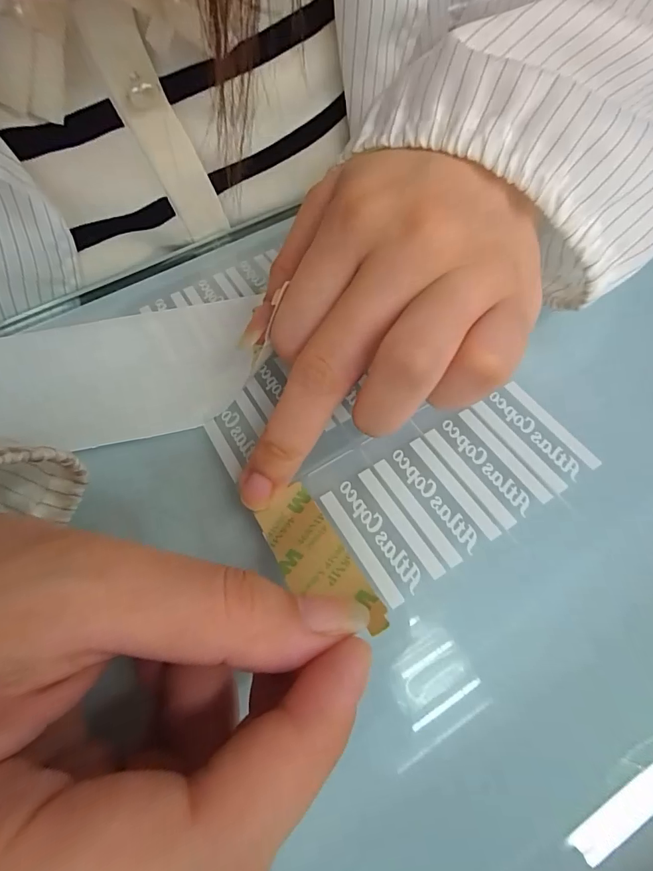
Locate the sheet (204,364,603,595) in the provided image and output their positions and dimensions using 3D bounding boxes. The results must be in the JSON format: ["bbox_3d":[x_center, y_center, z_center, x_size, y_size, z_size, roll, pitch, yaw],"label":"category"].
[{"bbox_3d":[0.045,0.014,0.141,0.083,0.007,0.042,-30,62,-12],"label":"sheet"}]

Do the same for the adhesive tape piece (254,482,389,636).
[{"bbox_3d":[-0.005,0.035,0.123,0.019,0.004,0.062,-31,36,-8],"label":"adhesive tape piece"}]

